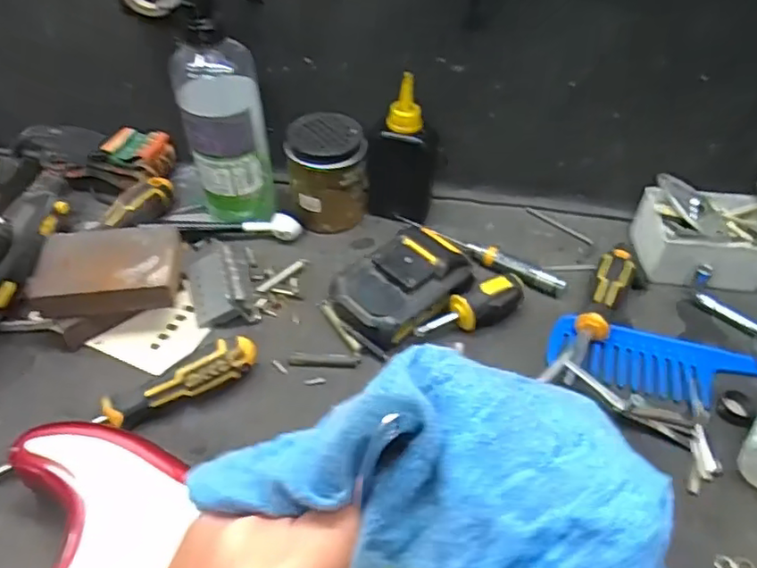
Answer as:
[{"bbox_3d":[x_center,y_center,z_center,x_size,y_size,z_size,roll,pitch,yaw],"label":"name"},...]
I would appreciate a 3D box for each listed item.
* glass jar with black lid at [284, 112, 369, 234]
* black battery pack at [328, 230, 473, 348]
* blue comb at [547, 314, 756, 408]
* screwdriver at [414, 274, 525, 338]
[{"bbox_3d":[-0.046,-0.104,0.550,0.068,0.088,0.064,1,47,-1],"label":"glass jar with black lid"},{"bbox_3d":[0.019,-0.001,0.489,0.115,0.042,0.076,-30,55,-26],"label":"black battery pack"},{"bbox_3d":[0.243,0.064,0.450,0.215,0.012,0.057,12,48,10],"label":"blue comb"},{"bbox_3d":[0.073,0.021,0.474,0.093,0.032,0.029,-22,51,-20],"label":"screwdriver"}]

